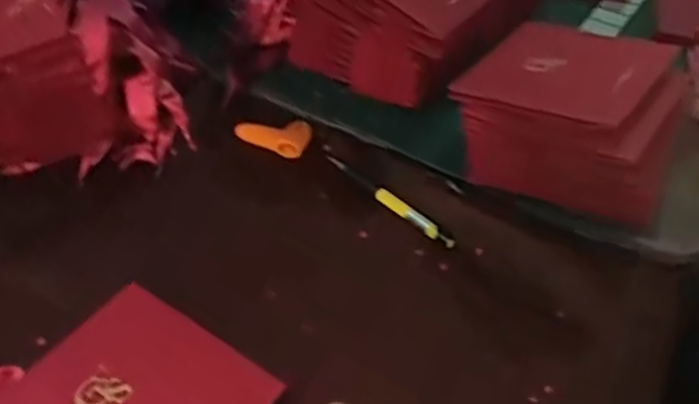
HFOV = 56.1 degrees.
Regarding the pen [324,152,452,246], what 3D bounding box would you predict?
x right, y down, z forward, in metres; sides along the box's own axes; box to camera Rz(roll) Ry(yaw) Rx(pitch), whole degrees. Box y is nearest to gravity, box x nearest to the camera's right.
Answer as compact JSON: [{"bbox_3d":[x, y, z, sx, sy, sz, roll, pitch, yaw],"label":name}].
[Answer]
[{"bbox_3d":[0.030,-0.002,0.525,0.128,0.009,0.011,35,55,25],"label":"pen"}]

